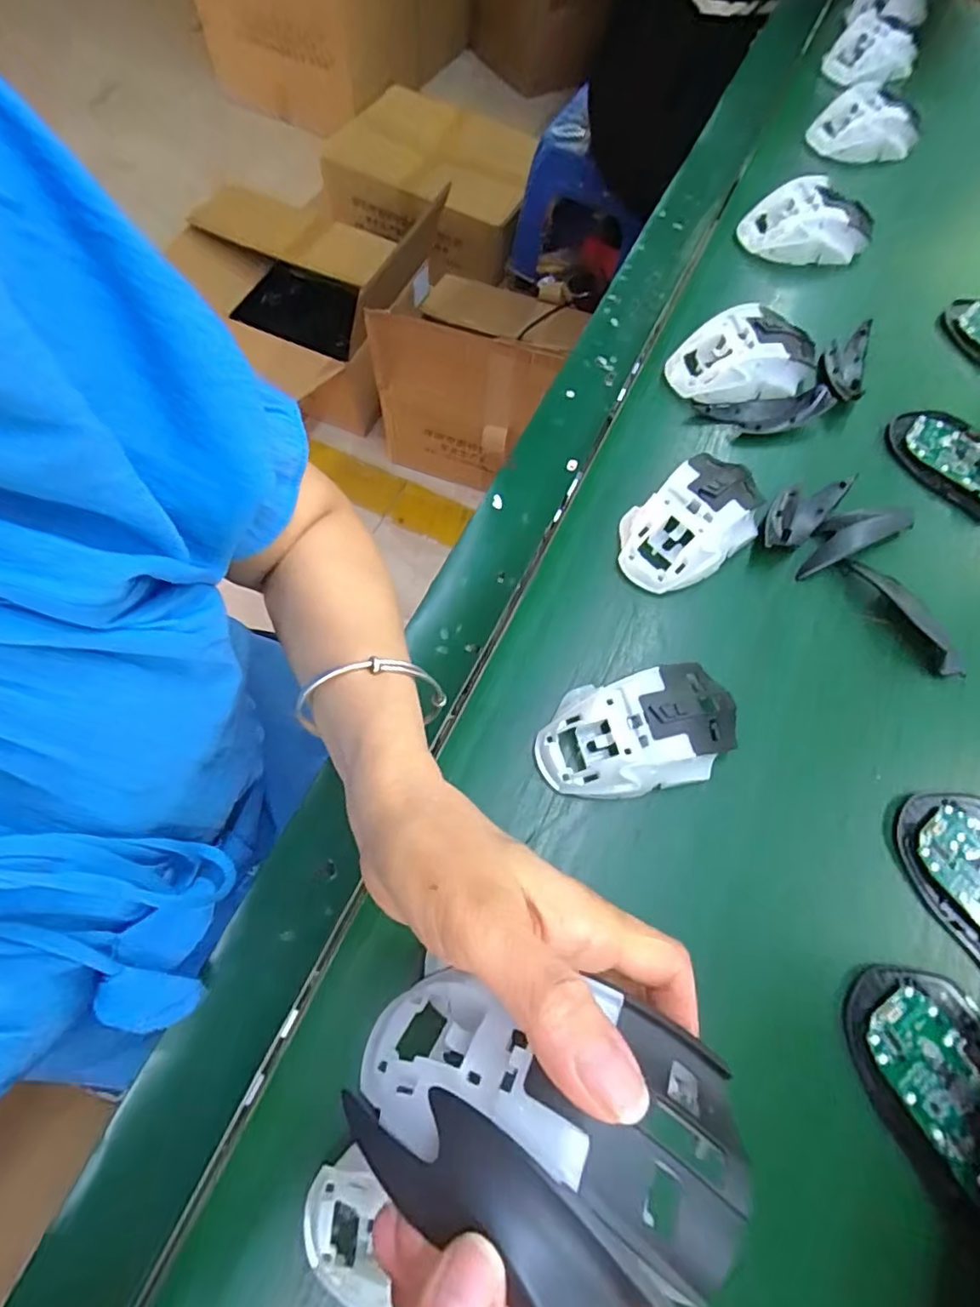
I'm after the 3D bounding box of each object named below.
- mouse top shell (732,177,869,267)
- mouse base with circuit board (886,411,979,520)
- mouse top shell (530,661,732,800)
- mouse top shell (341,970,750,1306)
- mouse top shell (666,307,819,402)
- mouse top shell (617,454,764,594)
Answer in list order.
[{"bbox_3d":[0.270,-0.365,0.490,0.108,0.039,0.059,-5,69,-5],"label":"mouse top shell"},{"bbox_3d":[0.348,-0.139,0.423,0.059,0.029,0.112,-35,74,-15],"label":"mouse base with circuit board"},{"bbox_3d":[0.085,0.046,0.325,0.112,0.035,0.061,-14,70,-8],"label":"mouse top shell"},{"bbox_3d":[0.014,0.131,0.169,0.113,0.040,0.080,21,60,21],"label":"mouse top shell"},{"bbox_3d":[0.193,-0.225,0.436,0.113,0.035,0.064,-8,69,-6],"label":"mouse top shell"},{"bbox_3d":[0.136,-0.090,0.381,0.117,0.035,0.068,-33,74,-14],"label":"mouse top shell"}]

